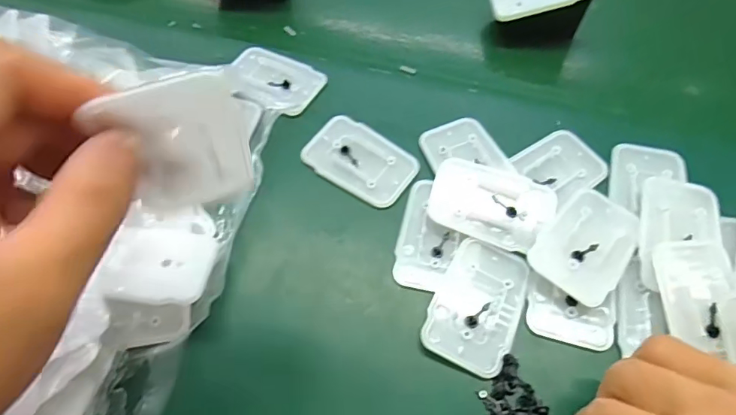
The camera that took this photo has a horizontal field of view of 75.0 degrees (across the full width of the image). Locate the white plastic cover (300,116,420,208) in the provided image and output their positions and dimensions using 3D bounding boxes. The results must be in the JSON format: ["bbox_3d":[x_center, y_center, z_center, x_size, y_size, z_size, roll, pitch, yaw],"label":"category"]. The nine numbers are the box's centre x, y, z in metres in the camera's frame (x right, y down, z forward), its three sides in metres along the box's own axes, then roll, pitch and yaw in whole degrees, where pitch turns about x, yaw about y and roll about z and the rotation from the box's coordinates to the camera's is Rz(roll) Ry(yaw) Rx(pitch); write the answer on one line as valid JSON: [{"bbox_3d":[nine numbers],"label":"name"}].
[{"bbox_3d":[-0.005,-0.030,0.303,0.068,0.004,0.044,33,66,18],"label":"white plastic cover"}]

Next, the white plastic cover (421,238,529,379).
[{"bbox_3d":[0.058,0.052,0.255,0.044,0.007,0.067,22,63,13],"label":"white plastic cover"}]

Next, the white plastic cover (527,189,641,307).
[{"bbox_3d":[0.121,0.018,0.263,0.043,0.004,0.065,36,67,19],"label":"white plastic cover"}]

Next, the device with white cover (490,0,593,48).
[{"bbox_3d":[0.124,-0.150,0.354,0.064,0.043,0.042,-6,60,-2],"label":"device with white cover"}]

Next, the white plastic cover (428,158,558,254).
[{"bbox_3d":[0.072,-0.004,0.278,0.067,0.010,0.049,19,62,11],"label":"white plastic cover"}]

